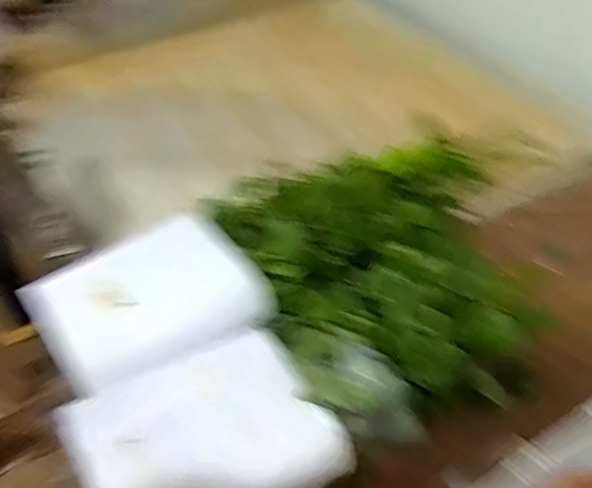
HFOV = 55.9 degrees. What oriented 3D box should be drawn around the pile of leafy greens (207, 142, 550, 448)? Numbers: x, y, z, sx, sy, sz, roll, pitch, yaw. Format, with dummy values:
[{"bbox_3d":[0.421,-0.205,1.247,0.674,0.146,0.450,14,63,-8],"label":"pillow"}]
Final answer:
[{"bbox_3d":[0.127,0.032,0.703,0.359,0.126,0.370,-2,45,2],"label":"pile of leafy greens"}]

